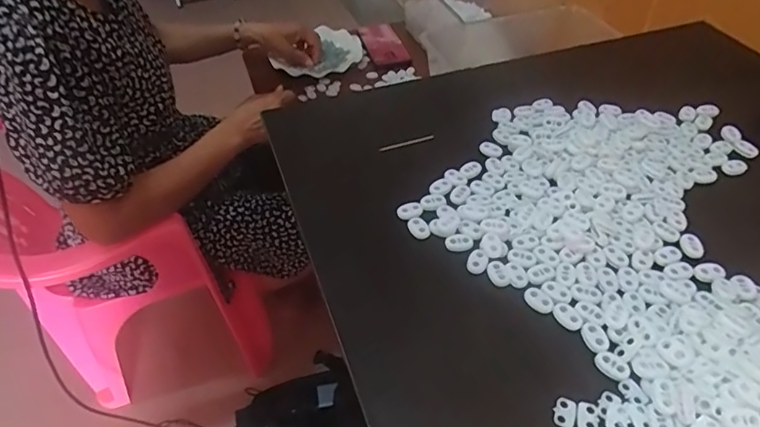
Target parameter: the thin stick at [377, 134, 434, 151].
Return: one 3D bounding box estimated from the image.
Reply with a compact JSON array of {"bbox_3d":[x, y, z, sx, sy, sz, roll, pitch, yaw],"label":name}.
[{"bbox_3d":[0.026,-0.070,0.511,0.058,0.004,0.005,-17,48,-16],"label":"thin stick"}]

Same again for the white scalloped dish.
[{"bbox_3d":[-0.109,-0.321,1.040,0.121,0.032,0.185,22,51,22],"label":"white scalloped dish"}]

